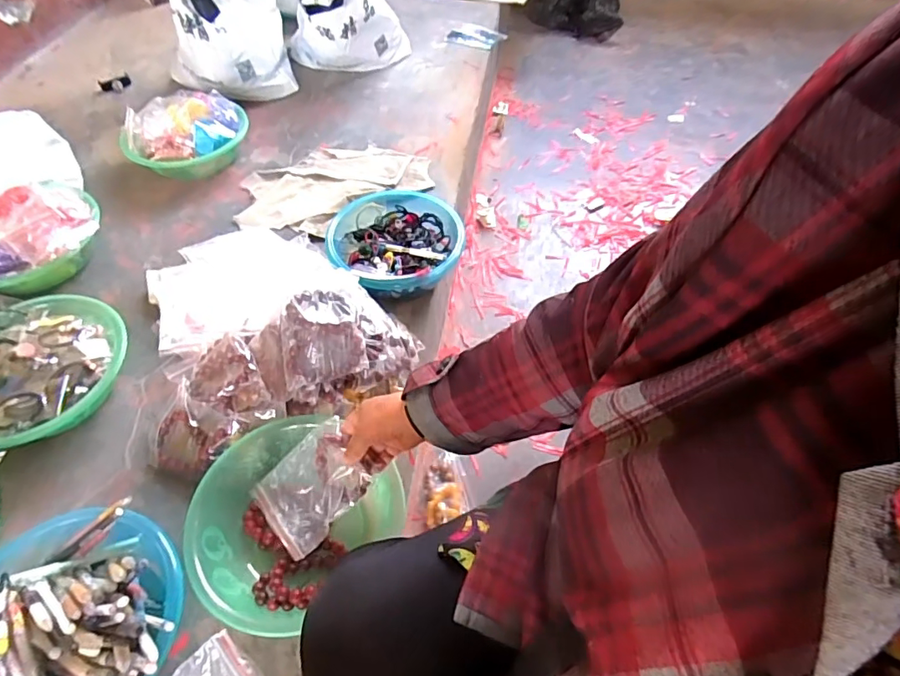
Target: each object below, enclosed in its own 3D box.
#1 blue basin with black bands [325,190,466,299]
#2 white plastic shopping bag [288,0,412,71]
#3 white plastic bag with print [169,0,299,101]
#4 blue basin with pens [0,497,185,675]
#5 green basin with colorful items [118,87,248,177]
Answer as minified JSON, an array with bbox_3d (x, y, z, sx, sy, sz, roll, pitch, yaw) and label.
[{"bbox_3d":[-0.091,-0.168,0.873,0.237,0.078,0.258,-32,60,-22],"label":"blue basin with black bands"},{"bbox_3d":[-0.265,-0.834,1.258,0.307,0.262,0.391,-8,54,-7],"label":"white plastic shopping bag"},{"bbox_3d":[-0.549,-0.771,1.214,0.277,0.252,0.358,-12,55,-10],"label":"white plastic bag with print"},{"bbox_3d":[-0.386,0.283,0.499,0.213,0.088,0.209,0,54,0],"label":"blue basin with pens"},{"bbox_3d":[-0.534,-0.414,1.034,0.240,0.113,0.199,-25,58,-18],"label":"green basin with colorful items"}]

